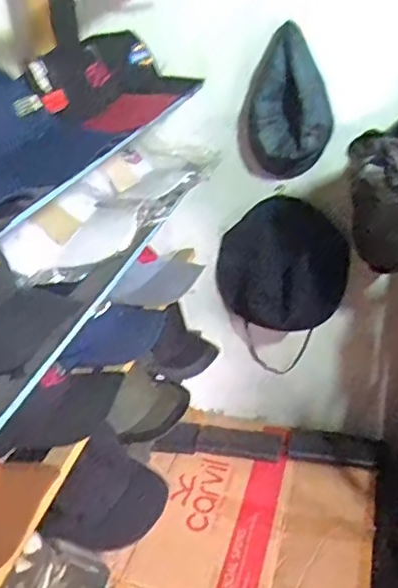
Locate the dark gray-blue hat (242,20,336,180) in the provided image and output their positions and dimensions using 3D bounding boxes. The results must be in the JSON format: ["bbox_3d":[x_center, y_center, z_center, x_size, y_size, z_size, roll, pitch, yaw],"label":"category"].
[{"bbox_3d":[0.159,-0.344,1.073,0.142,0.251,0.128,22,37,39],"label":"dark gray-blue hat"}]

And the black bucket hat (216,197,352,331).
[{"bbox_3d":[0.172,-0.057,1.220,0.274,0.288,0.066,17,35,34],"label":"black bucket hat"}]

